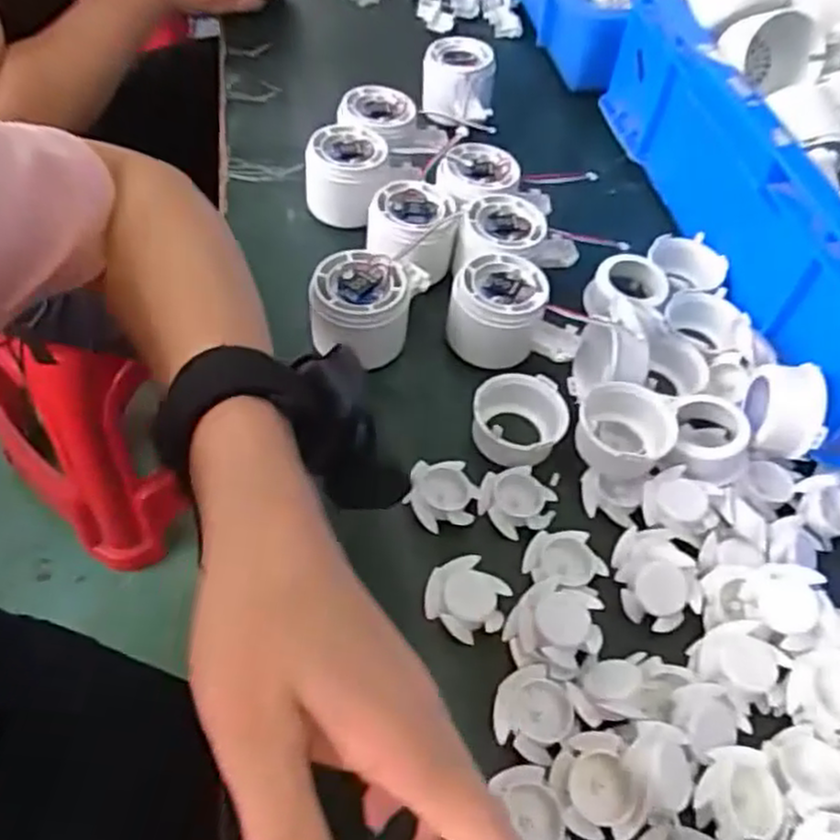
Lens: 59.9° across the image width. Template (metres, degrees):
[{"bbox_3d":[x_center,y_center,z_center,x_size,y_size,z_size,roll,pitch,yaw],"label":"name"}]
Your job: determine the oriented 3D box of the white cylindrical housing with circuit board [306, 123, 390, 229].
[{"bbox_3d":[-0.053,-0.177,0.526,0.056,0.047,0.059,3,53,-4],"label":"white cylindrical housing with circuit board"}]

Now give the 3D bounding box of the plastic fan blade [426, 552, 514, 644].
[{"bbox_3d":[0.023,0.087,0.360,0.040,0.013,0.039,3,53,-4],"label":"plastic fan blade"}]

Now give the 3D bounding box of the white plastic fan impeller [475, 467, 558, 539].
[{"bbox_3d":[0.053,0.045,0.406,0.041,0.012,0.038,3,53,-4],"label":"white plastic fan impeller"}]

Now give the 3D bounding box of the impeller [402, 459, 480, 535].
[{"bbox_3d":[0.012,0.042,0.401,0.038,0.011,0.039,12,53,3],"label":"impeller"}]

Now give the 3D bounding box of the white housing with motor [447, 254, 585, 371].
[{"bbox_3d":[0.060,-0.067,0.458,0.084,0.046,0.052,9,53,1],"label":"white housing with motor"}]

